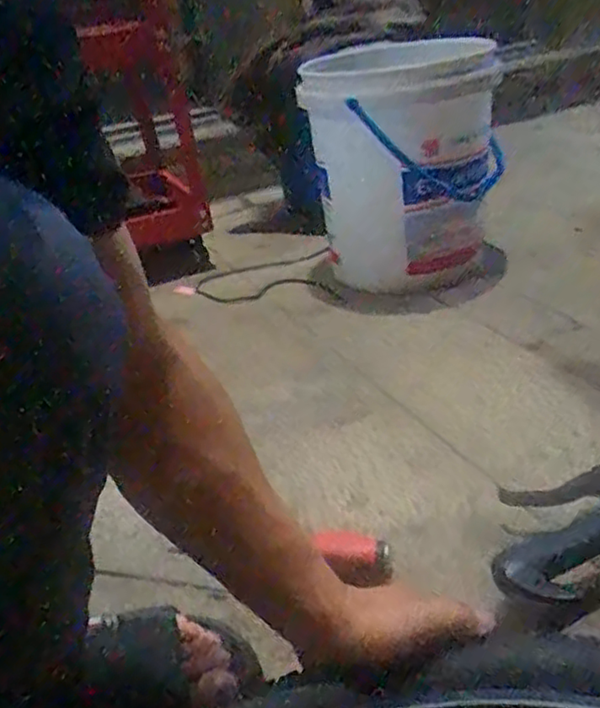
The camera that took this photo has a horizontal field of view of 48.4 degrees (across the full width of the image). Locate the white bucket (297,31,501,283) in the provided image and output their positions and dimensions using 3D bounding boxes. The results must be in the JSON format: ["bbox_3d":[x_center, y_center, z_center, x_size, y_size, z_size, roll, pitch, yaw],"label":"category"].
[{"bbox_3d":[0.167,-0.290,1.076,0.288,0.353,0.273,-4,30,10],"label":"white bucket"}]

